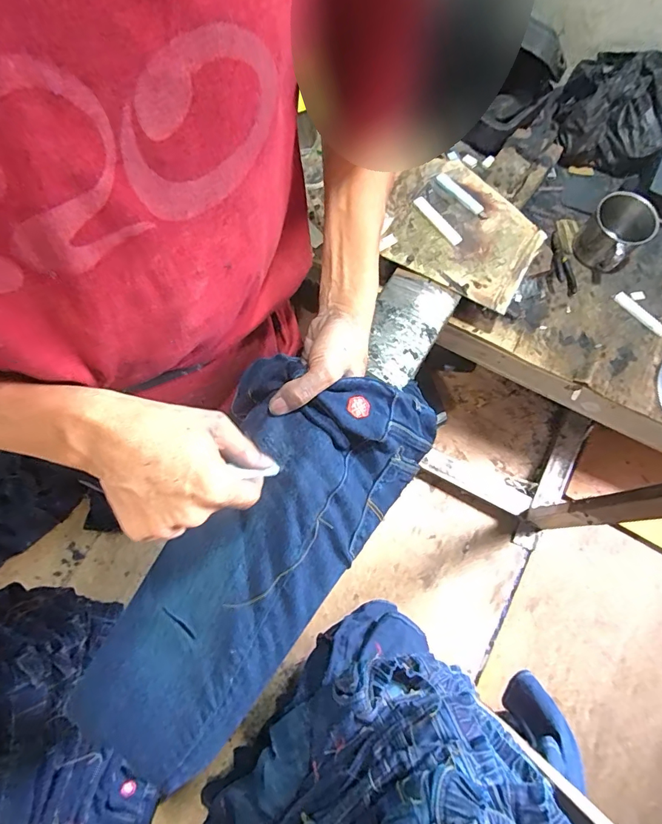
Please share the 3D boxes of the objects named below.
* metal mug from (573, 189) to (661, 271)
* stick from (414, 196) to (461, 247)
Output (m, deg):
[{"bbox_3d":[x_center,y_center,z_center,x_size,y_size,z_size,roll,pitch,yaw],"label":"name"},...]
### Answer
[{"bbox_3d":[0.410,-0.259,0.630,0.083,0.078,0.081,-39,75,-12],"label":"metal mug"},{"bbox_3d":[0.149,-0.268,0.607,0.015,0.007,0.093,-33,74,-10],"label":"stick"}]

